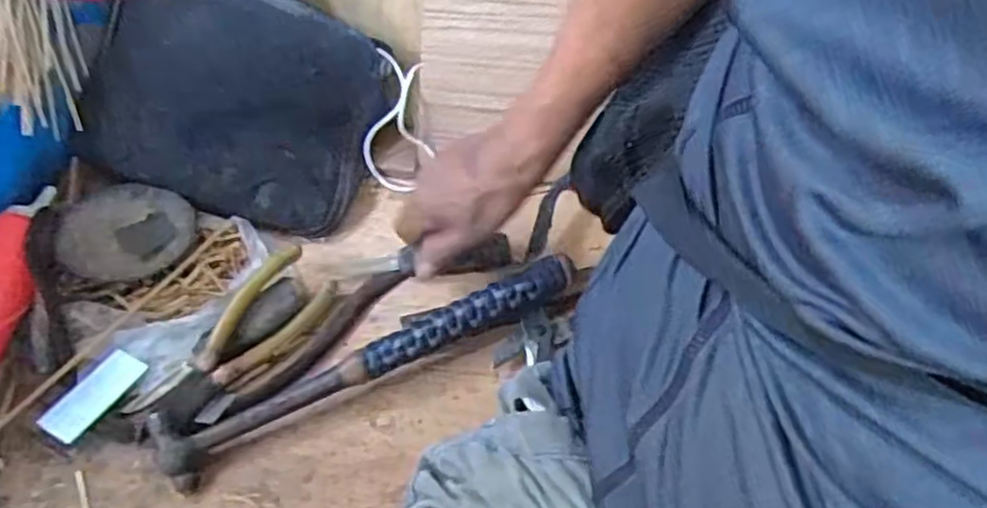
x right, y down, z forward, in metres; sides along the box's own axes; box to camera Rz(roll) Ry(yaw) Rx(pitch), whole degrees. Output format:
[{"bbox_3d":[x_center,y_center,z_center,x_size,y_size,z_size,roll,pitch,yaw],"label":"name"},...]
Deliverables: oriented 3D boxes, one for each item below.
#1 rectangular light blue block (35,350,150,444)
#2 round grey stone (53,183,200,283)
[{"bbox_3d":[-0.269,0.094,0.489,0.030,0.009,0.066,27,55,15],"label":"rectangular light blue block"},{"bbox_3d":[-0.283,-0.015,0.557,0.086,0.026,0.085,3,52,-3],"label":"round grey stone"}]

